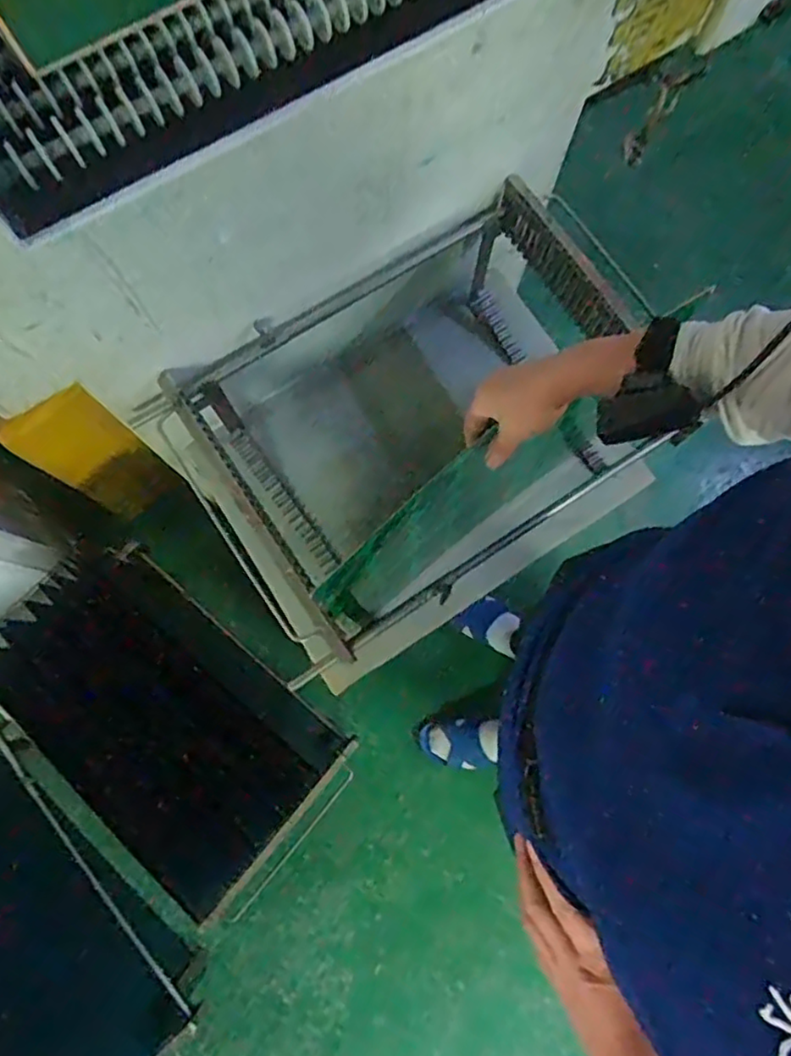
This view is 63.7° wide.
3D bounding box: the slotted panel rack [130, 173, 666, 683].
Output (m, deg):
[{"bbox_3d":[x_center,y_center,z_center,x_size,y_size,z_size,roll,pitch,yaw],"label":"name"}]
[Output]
[{"bbox_3d":[0.072,-0.153,0.984,0.690,0.374,0.482,-34,79,-8],"label":"slotted panel rack"}]

